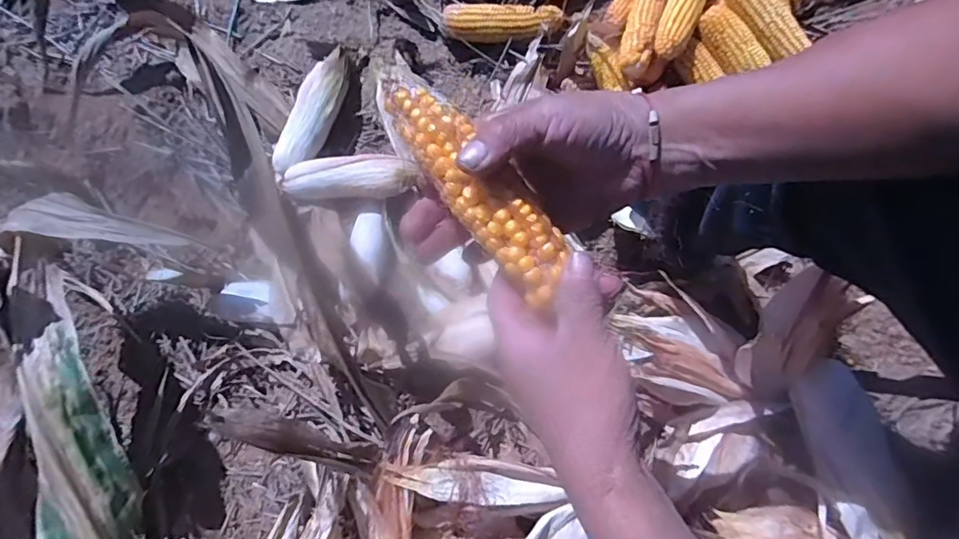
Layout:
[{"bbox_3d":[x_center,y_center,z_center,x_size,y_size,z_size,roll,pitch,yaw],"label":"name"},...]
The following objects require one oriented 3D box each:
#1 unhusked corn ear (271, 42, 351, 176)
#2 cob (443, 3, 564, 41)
[{"bbox_3d":[-0.248,-0.240,0.795,0.066,0.059,0.216,22,79,5],"label":"unhusked corn ear"},{"bbox_3d":[0.033,-0.384,0.800,0.184,0.051,0.050,10,79,2],"label":"cob"}]

